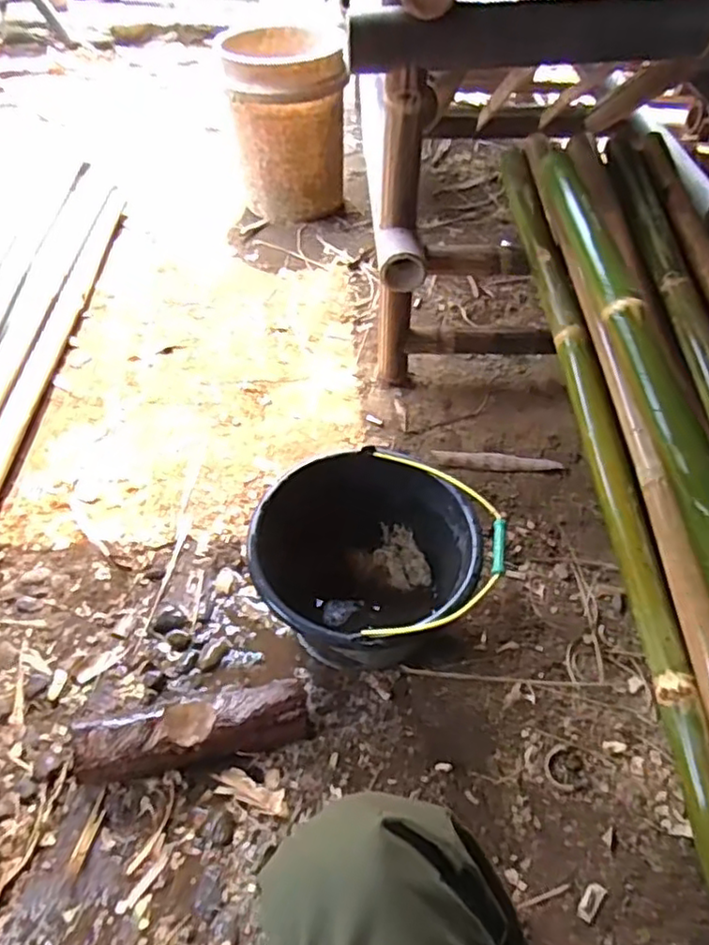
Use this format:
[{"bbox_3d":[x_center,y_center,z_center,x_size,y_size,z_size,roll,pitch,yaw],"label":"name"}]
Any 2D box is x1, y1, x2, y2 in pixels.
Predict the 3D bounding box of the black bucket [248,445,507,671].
[{"bbox_3d":[0.018,0.140,0.880,0.281,0.201,0.271,1,51,-1],"label":"black bucket"}]

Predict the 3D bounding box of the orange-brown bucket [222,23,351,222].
[{"bbox_3d":[-0.166,-0.875,1.632,0.264,0.349,0.294,-6,52,-7],"label":"orange-brown bucket"}]

